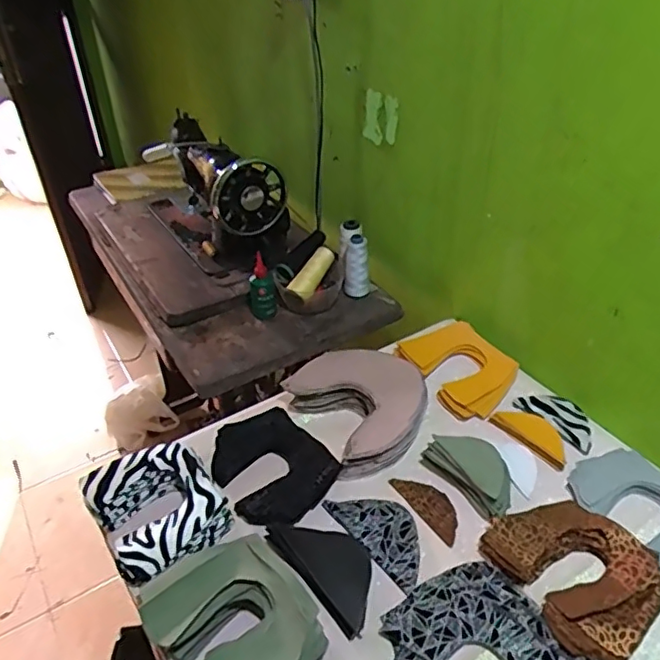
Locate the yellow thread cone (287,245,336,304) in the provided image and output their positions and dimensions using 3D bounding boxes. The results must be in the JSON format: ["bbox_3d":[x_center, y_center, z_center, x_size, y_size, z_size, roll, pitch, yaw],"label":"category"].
[{"bbox_3d":[-0.029,-0.100,1.035,0.036,0.036,0.119,19,56,24],"label":"yellow thread cone"}]

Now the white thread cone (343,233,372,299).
[{"bbox_3d":[0.050,-0.120,1.060,0.046,0.113,0.054,3,38,6],"label":"white thread cone"}]

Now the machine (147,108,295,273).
[{"bbox_3d":[-0.252,-0.277,1.188,0.147,0.230,0.406,-23,42,-26],"label":"machine"}]

